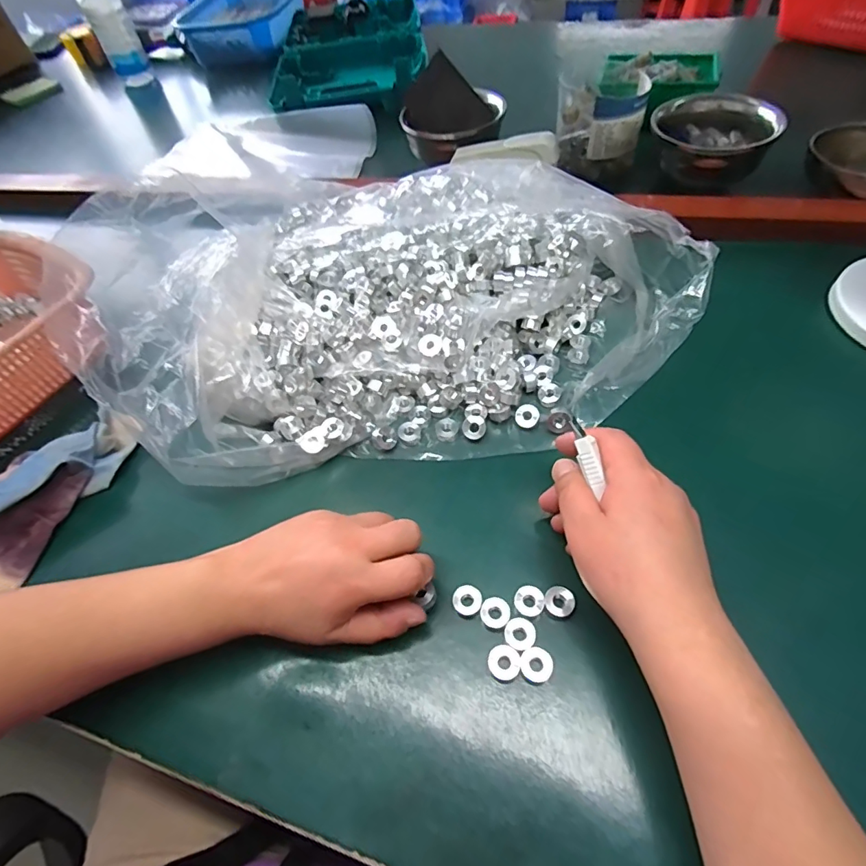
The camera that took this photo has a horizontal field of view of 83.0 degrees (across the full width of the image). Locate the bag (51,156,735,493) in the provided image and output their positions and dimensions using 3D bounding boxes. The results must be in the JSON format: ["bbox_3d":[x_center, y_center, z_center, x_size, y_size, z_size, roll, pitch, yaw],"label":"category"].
[{"bbox_3d":[-0.032,-0.130,0.429,0.485,0.087,0.324,-11,54,-1],"label":"bag"}]

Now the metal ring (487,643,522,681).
[{"bbox_3d":[0.041,0.132,0.283,0.018,0.005,0.018,-3,54,4],"label":"metal ring"}]

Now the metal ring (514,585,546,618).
[{"bbox_3d":[0.059,0.102,0.297,0.017,0.004,0.018,-3,54,4],"label":"metal ring"}]

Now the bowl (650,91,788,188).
[{"bbox_3d":[0.297,-0.316,0.529,0.102,0.060,0.102,-3,54,4],"label":"bowl"}]

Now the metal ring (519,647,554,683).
[{"bbox_3d":[0.059,0.133,0.280,0.018,0.007,0.018,-3,54,4],"label":"metal ring"}]

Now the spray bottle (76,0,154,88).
[{"bbox_3d":[-0.554,-0.707,0.831,0.066,0.208,0.087,-24,56,-10],"label":"spray bottle"}]

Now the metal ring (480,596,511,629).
[{"bbox_3d":[0.038,0.108,0.295,0.018,0.004,0.018,-3,54,4],"label":"metal ring"}]

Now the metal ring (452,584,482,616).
[{"bbox_3d":[0.021,0.103,0.302,0.018,0.004,0.018,-3,54,4],"label":"metal ring"}]

